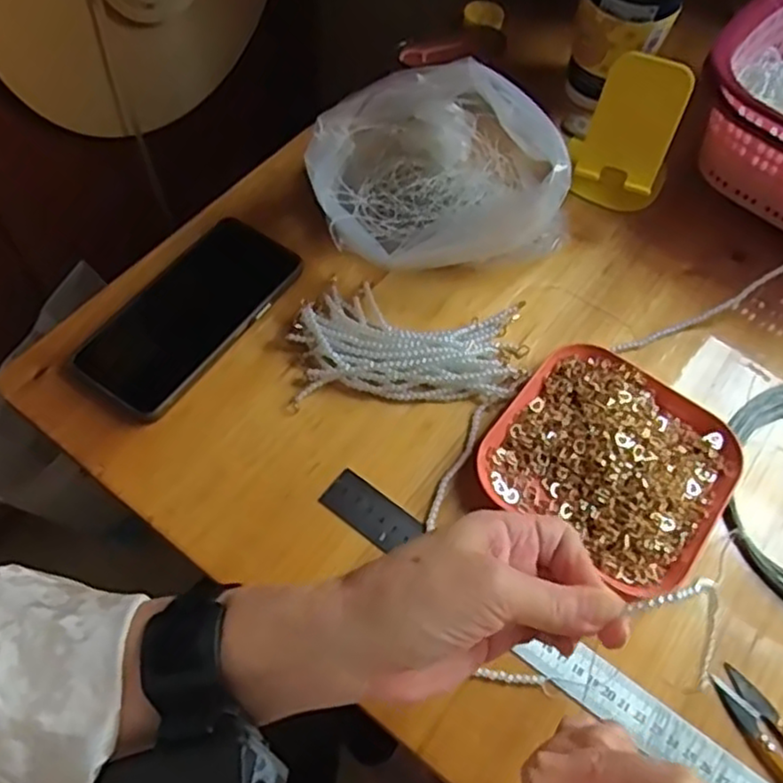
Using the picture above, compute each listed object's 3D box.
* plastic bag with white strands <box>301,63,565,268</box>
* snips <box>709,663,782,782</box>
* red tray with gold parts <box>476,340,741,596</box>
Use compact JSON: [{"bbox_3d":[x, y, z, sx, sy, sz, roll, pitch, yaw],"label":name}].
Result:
[{"bbox_3d":[0.036,-0.149,0.493,0.179,0.106,0.133,-14,63,-12],"label":"plastic bag with white strands"},{"bbox_3d":[0.215,0.197,0.378,0.026,0.010,0.101,-28,66,-18],"label":"snips"},{"bbox_3d":[0.143,0.043,0.453,0.143,0.020,0.136,36,64,15],"label":"red tray with gold parts"}]

